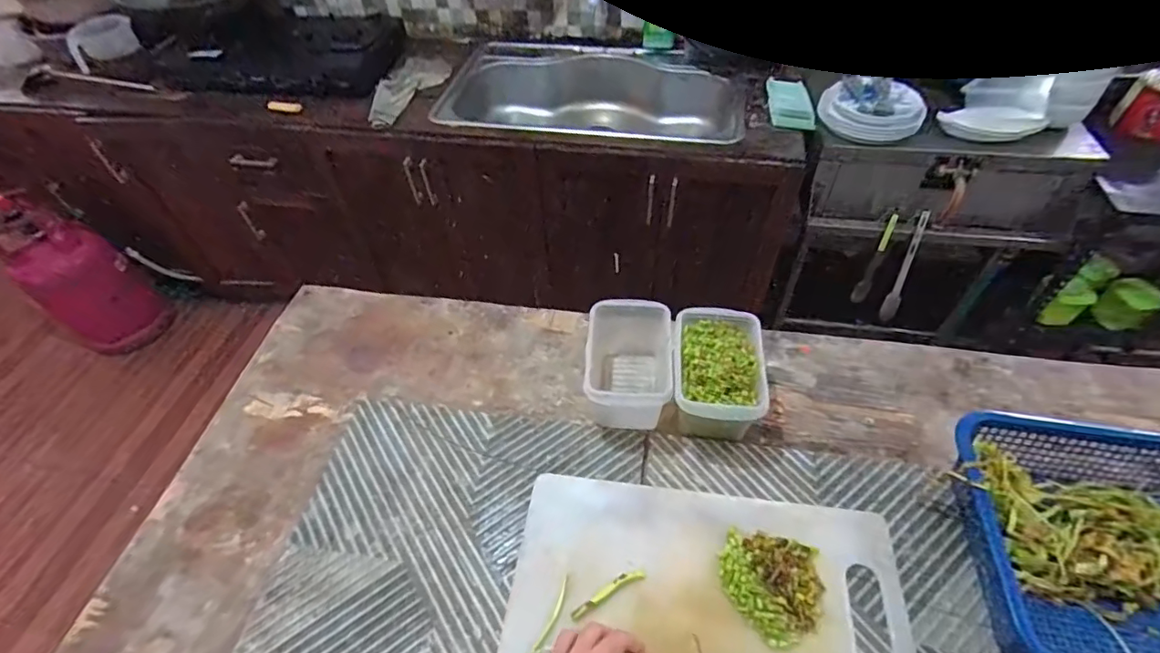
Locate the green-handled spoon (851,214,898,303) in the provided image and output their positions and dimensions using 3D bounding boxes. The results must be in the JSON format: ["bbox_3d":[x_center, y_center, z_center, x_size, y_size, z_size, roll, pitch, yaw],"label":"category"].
[{"bbox_3d":[0.746,-0.163,1.345,0.035,0.263,0.037,26,55,24],"label":"green-handled spoon"}]

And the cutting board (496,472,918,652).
[{"bbox_3d":[0.125,0.284,0.538,0.393,0.018,0.243,5,52,8],"label":"cutting board"}]

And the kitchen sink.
[{"bbox_3d":[0.037,-0.632,1.578,0.809,0.221,0.548,6,49,9],"label":"kitchen sink"}]

